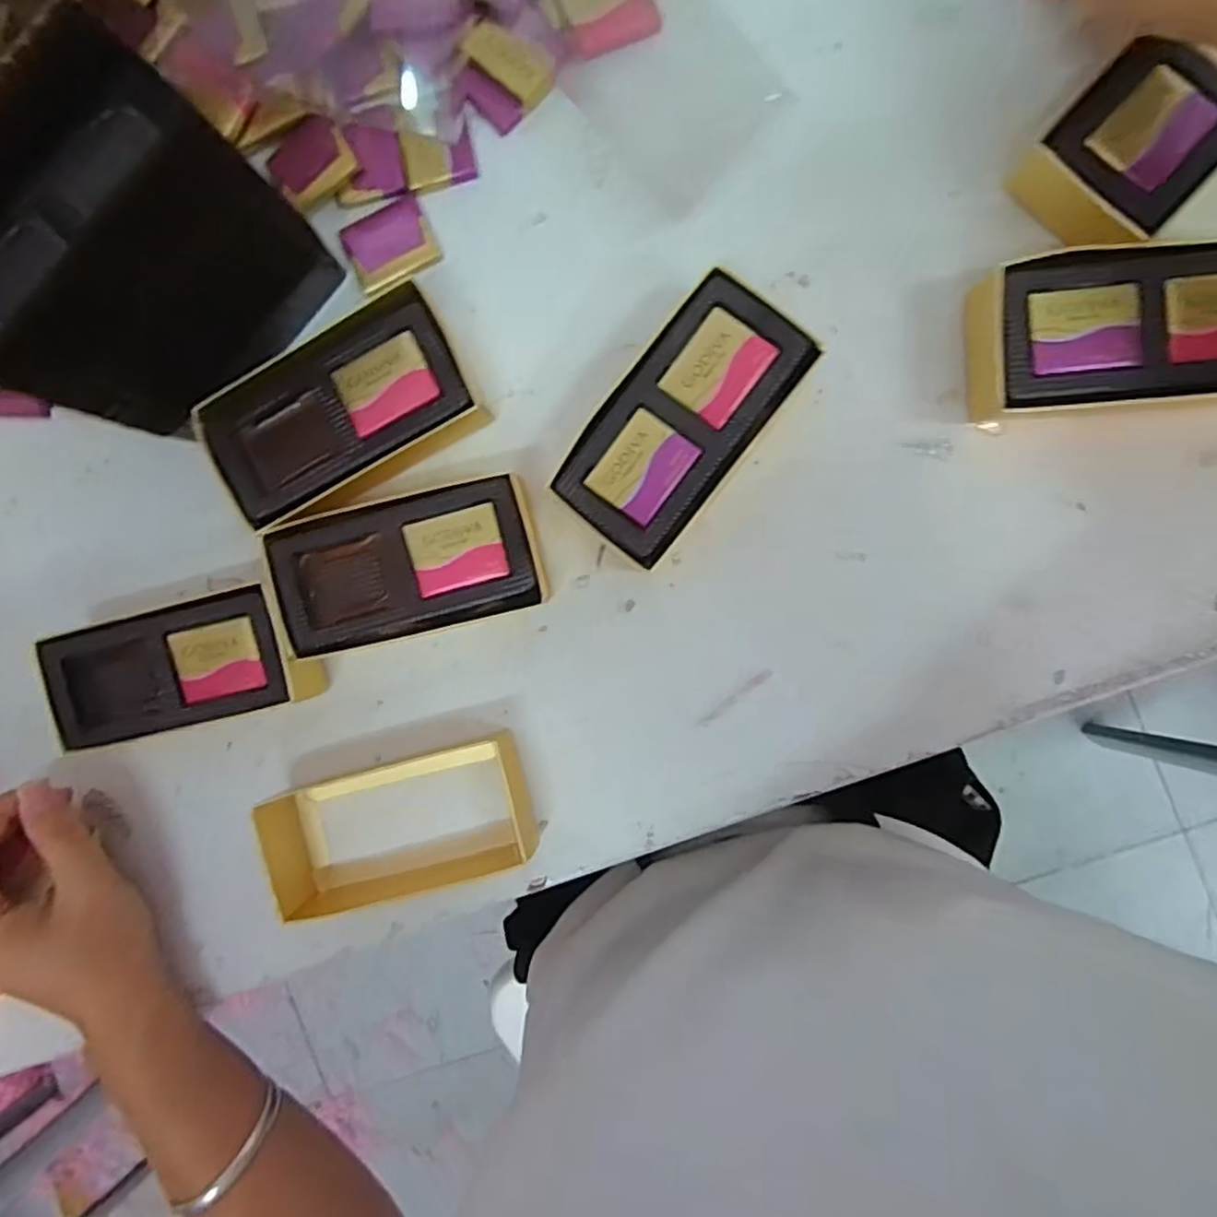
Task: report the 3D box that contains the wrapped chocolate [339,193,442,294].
[{"bbox_3d":[-0.100,-0.166,0.314,0.040,0.004,0.033,-26,89,6],"label":"wrapped chocolate"}]

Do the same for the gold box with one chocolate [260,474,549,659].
[{"bbox_3d":[-0.085,-0.019,0.306,0.115,0.033,0.056,-13,91,6],"label":"gold box with one chocolate"}]

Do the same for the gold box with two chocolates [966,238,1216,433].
[{"bbox_3d":[0.203,-0.109,0.276,0.122,0.033,0.059,-5,92,6],"label":"gold box with two chocolates"}]

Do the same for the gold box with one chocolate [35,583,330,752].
[{"bbox_3d":[-0.192,0.025,0.317,0.116,0.034,0.055,-11,91,6],"label":"gold box with one chocolate"}]

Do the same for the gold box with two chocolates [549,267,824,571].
[{"bbox_3d":[0.031,-0.078,0.294,0.058,0.036,0.111,40,95,3],"label":"gold box with two chocolates"}]

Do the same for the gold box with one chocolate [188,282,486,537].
[{"bbox_3d":[-0.115,-0.085,0.307,0.111,0.037,0.067,-31,89,6],"label":"gold box with one chocolate"}]

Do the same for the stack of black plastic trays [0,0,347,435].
[{"bbox_3d":[-0.179,-0.130,0.270,0.118,0.109,0.070,-41,88,6],"label":"stack of black plastic trays"}]

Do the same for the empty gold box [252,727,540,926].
[{"bbox_3d":[-0.093,0.103,0.316,0.113,0.030,0.061,-15,91,6],"label":"empty gold box"}]

